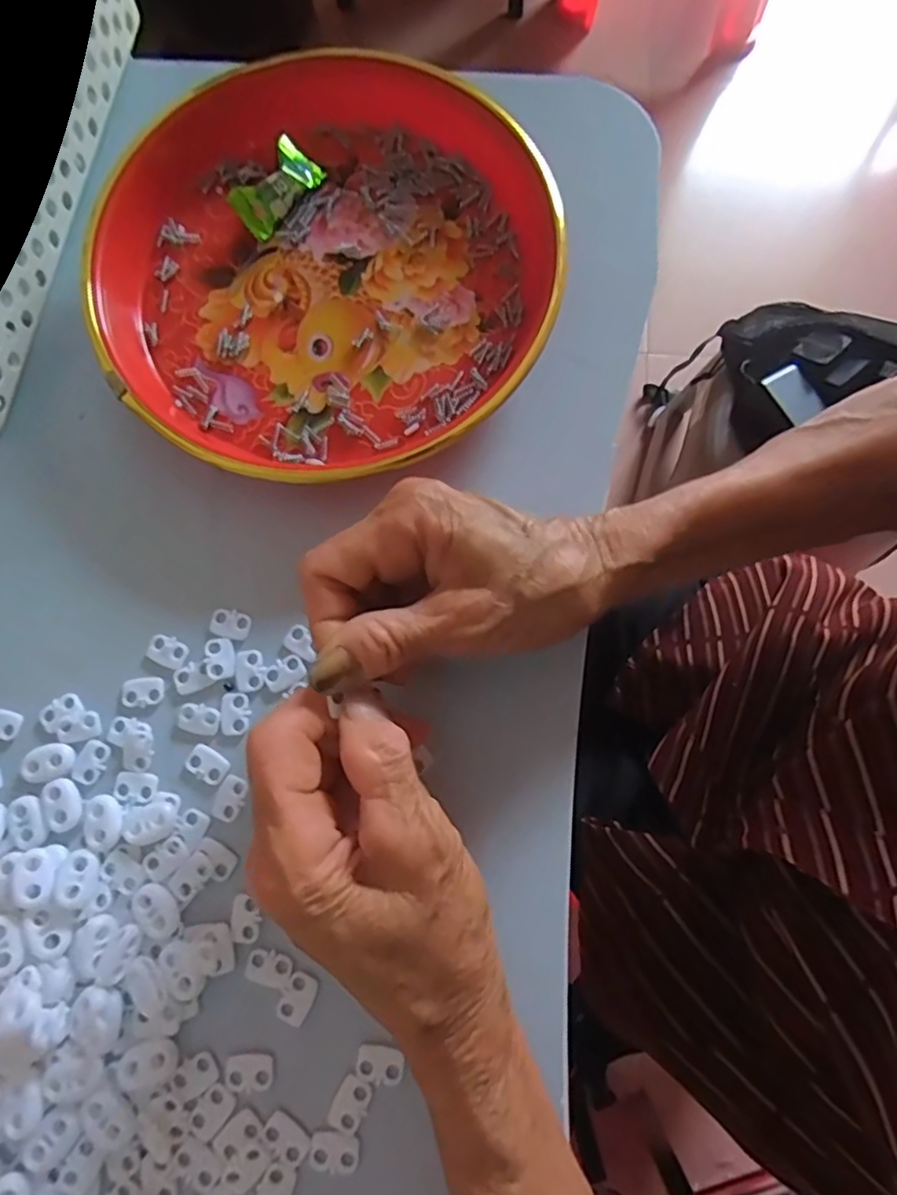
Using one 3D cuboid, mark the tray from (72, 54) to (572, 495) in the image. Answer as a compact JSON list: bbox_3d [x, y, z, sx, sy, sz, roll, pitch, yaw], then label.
[{"bbox_3d":[-0.059,-0.161,0.300,0.213,0.035,0.201,0,78,1],"label":"tray"}]

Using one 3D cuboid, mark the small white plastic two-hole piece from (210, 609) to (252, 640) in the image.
[{"bbox_3d":[-0.099,0.012,0.280,0.018,0.004,0.012,12,78,4],"label":"small white plastic two-hole piece"}]

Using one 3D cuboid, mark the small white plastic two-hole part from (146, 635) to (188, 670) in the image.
[{"bbox_3d":[-0.126,0.024,0.278,0.018,0.004,0.013,27,80,7],"label":"small white plastic two-hole part"}]

